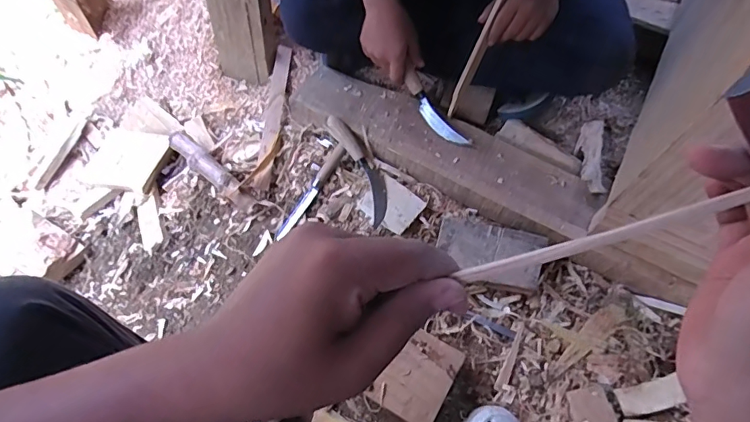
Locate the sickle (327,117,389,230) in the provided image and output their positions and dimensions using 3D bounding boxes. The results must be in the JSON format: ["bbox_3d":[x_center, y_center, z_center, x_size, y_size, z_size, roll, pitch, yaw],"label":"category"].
[{"bbox_3d":[-0.021,-0.071,0.828,0.049,0.041,0.206,-22,70,-12],"label":"sickle"}]

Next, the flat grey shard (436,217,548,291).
[{"bbox_3d":[0.181,0.067,0.776,0.160,0.022,0.092,9,74,7],"label":"flat grey shard"}]

